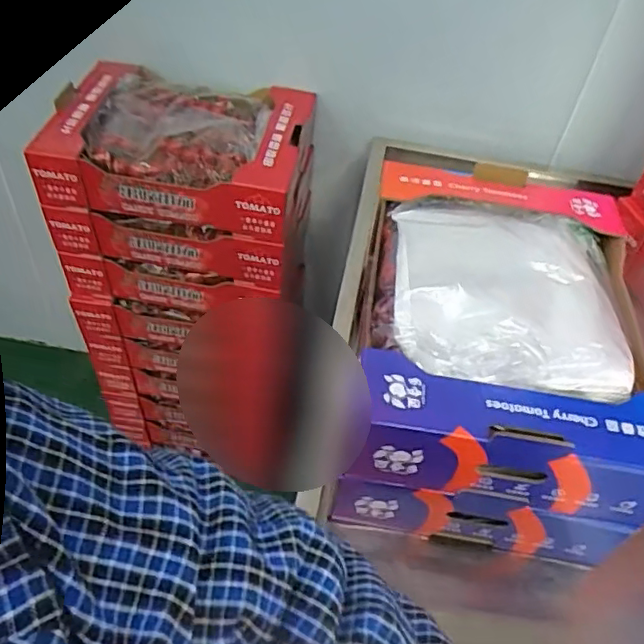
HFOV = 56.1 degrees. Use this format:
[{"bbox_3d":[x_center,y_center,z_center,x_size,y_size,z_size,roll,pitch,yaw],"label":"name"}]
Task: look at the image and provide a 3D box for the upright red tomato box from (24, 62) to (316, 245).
[{"bbox_3d":[-0.230,-0.290,0.999,0.406,0.104,0.305,6,48,-1],"label":"upright red tomato box"}]

